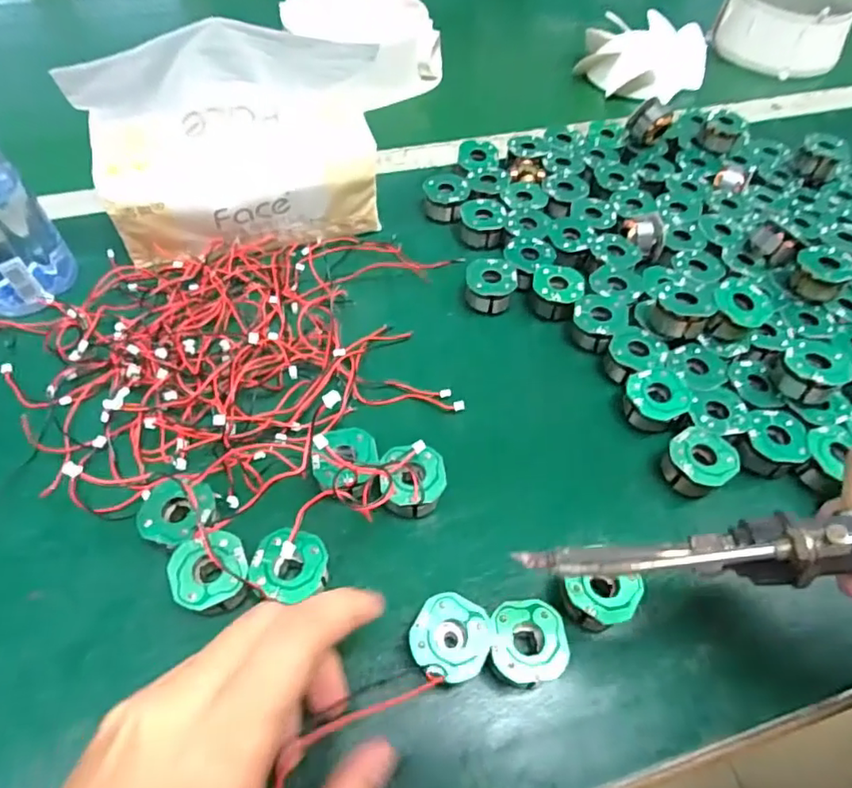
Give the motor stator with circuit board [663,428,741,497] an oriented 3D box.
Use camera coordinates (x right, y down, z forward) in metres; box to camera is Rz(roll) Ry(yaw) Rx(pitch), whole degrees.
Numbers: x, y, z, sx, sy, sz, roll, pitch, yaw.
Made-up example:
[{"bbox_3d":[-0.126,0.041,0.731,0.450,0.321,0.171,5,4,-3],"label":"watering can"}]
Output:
[{"bbox_3d":[0.135,0.035,0.286,0.033,0.021,0.030,2,55,-3],"label":"motor stator with circuit board"}]

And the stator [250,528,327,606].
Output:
[{"bbox_3d":[-0.059,0.075,0.248,0.031,0.023,0.029,2,55,-3],"label":"stator"}]

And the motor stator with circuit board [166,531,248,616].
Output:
[{"bbox_3d":[-0.090,0.080,0.242,0.030,0.022,0.033,2,55,-3],"label":"motor stator with circuit board"}]

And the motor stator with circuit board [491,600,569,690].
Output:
[{"bbox_3d":[0.040,0.103,0.232,0.030,0.020,0.032,2,55,-3],"label":"motor stator with circuit board"}]

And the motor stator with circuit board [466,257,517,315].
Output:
[{"bbox_3d":[0.039,-0.065,0.353,0.030,0.025,0.028,2,55,-3],"label":"motor stator with circuit board"}]

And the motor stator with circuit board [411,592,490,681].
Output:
[{"bbox_3d":[0.009,0.101,0.232,0.030,0.023,0.030,22,56,11],"label":"motor stator with circuit board"}]

